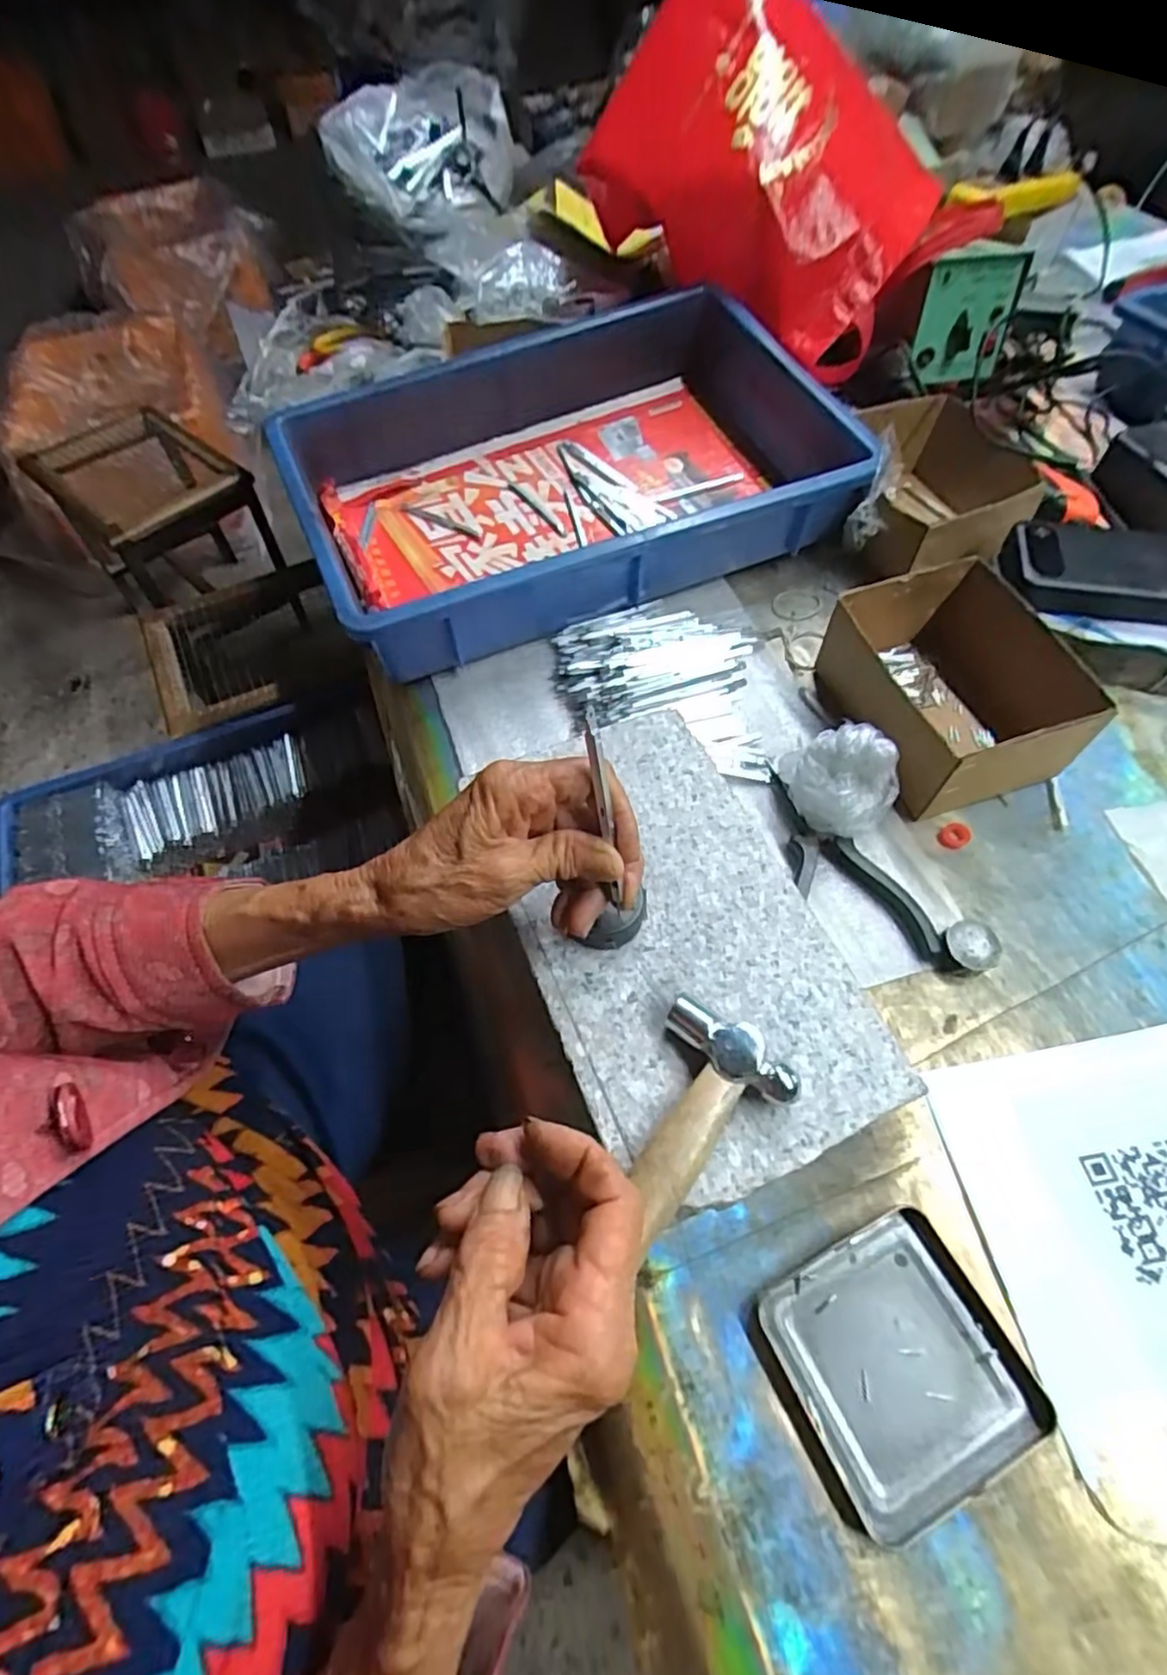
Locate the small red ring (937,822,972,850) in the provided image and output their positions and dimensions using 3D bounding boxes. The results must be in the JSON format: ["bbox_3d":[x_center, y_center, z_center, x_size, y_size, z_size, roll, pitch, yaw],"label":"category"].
[{"bbox_3d":[0.243,-0.001,0.445,0.022,0.006,0.017,-35,65,-19],"label":"small red ring"}]

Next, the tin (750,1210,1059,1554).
[{"bbox_3d":[0.142,0.236,0.307,0.095,0.016,0.095,-23,61,-14],"label":"tin"}]

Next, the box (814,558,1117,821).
[{"bbox_3d":[0.241,-0.099,0.464,0.130,0.071,0.155,-14,60,-7],"label":"box"}]

